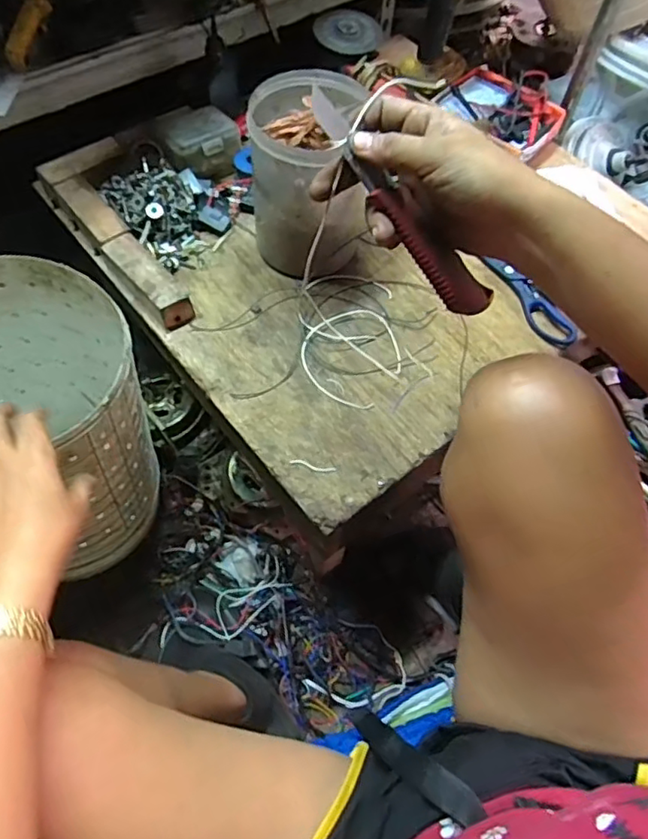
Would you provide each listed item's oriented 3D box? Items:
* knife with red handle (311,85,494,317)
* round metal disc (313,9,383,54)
[{"bbox_3d":[0.056,-0.136,0.386,0.182,0.013,0.040,44,61,-25],"label":"knife with red handle"},{"bbox_3d":[0.035,-0.549,0.837,0.091,0.019,0.091,2,61,-3],"label":"round metal disc"}]

